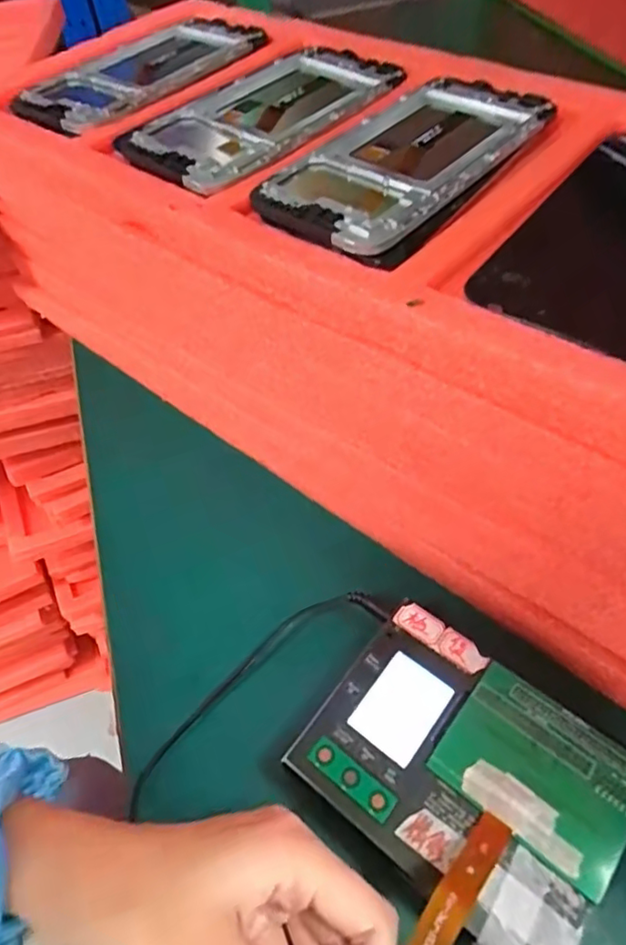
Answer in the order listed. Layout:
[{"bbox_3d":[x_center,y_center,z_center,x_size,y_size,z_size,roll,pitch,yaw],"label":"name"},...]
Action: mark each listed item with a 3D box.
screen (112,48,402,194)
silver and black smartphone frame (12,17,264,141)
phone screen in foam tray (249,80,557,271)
[{"bbox_3d":[-0.023,-0.195,0.314,0.083,0.007,0.161,36,63,26],"label":"screen"},{"bbox_3d":[-0.104,-0.250,0.361,0.082,0.007,0.164,30,60,23],"label":"silver and black smartphone frame"},{"bbox_3d":[0.047,-0.148,0.275,0.075,0.009,0.159,33,62,25],"label":"phone screen in foam tray"}]

